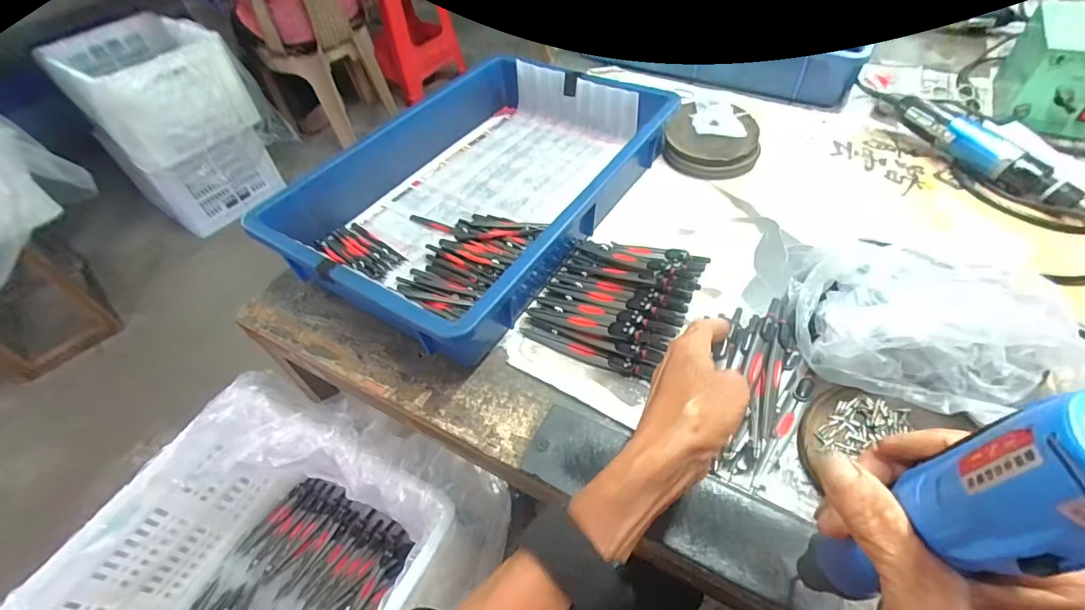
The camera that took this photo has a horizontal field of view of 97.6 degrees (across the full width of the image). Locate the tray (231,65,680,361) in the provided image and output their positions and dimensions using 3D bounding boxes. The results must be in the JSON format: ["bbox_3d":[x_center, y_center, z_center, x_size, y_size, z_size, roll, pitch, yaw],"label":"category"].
[{"bbox_3d":[-0.064,-0.143,0.540,0.277,0.075,0.416,25,57,23],"label":"tray"}]

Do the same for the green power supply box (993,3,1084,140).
[{"bbox_3d":[0.639,-0.294,0.581,0.092,0.088,0.144,21,55,20],"label":"green power supply box"}]

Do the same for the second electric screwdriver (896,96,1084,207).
[{"bbox_3d":[0.491,-0.177,0.537,0.032,0.039,0.204,-26,54,-16],"label":"second electric screwdriver"}]

